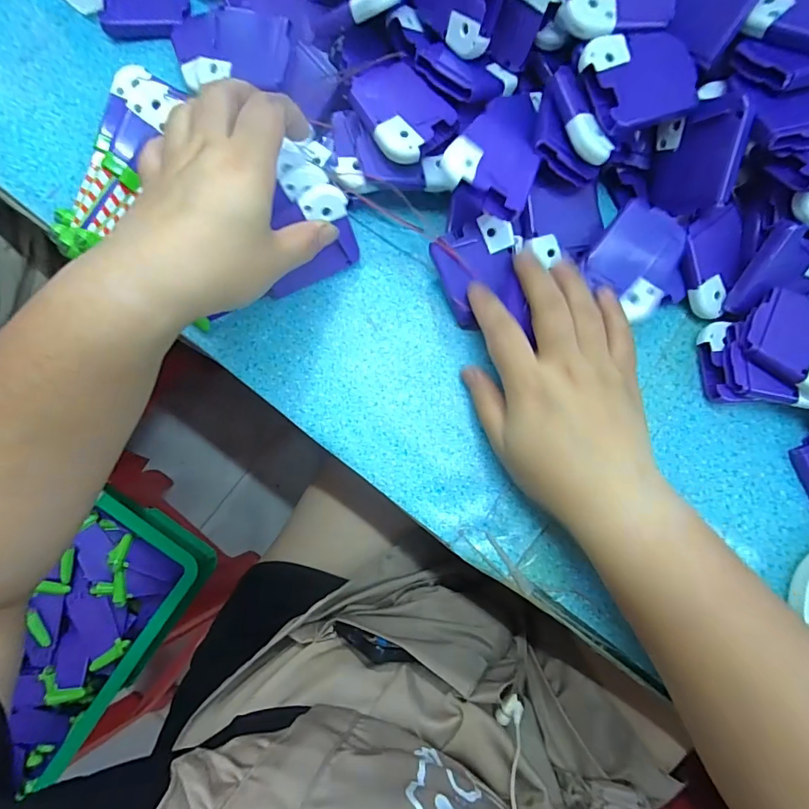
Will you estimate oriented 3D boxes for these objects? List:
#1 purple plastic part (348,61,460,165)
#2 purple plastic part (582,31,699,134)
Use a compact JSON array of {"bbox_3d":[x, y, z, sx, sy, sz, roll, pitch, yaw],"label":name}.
[{"bbox_3d":[-0.002,-0.180,0.272,0.051,0.011,0.063,-41,85,-8],"label":"purple plastic part"},{"bbox_3d":[0.135,-0.185,0.253,0.061,0.009,0.052,-25,92,-7],"label":"purple plastic part"}]

